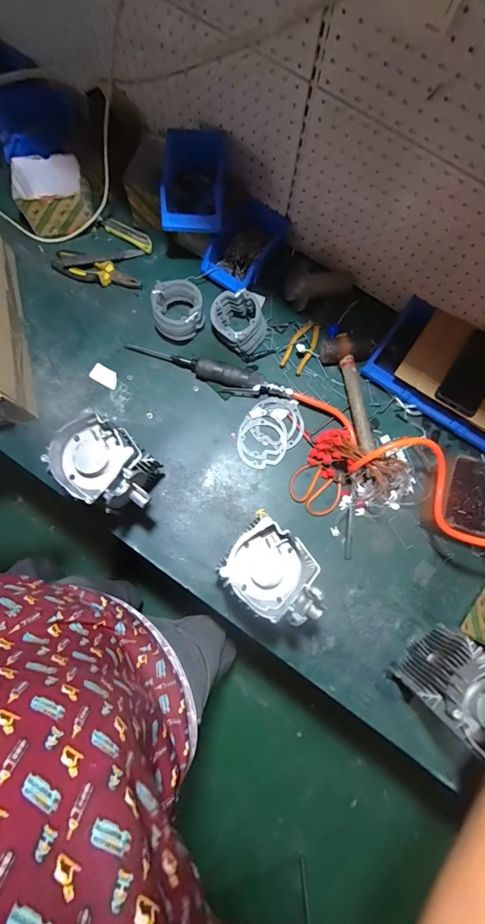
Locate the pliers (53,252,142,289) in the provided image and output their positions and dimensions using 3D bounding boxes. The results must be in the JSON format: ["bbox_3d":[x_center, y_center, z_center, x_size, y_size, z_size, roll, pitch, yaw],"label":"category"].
[{"bbox_3d":[-0.318,-0.419,0.830,0.193,0.039,0.059,9,78,0],"label":"pliers"}]

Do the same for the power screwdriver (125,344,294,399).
[{"bbox_3d":[-0.074,-0.189,0.776,0.365,0.034,0.054,14,78,1],"label":"power screwdriver"}]

